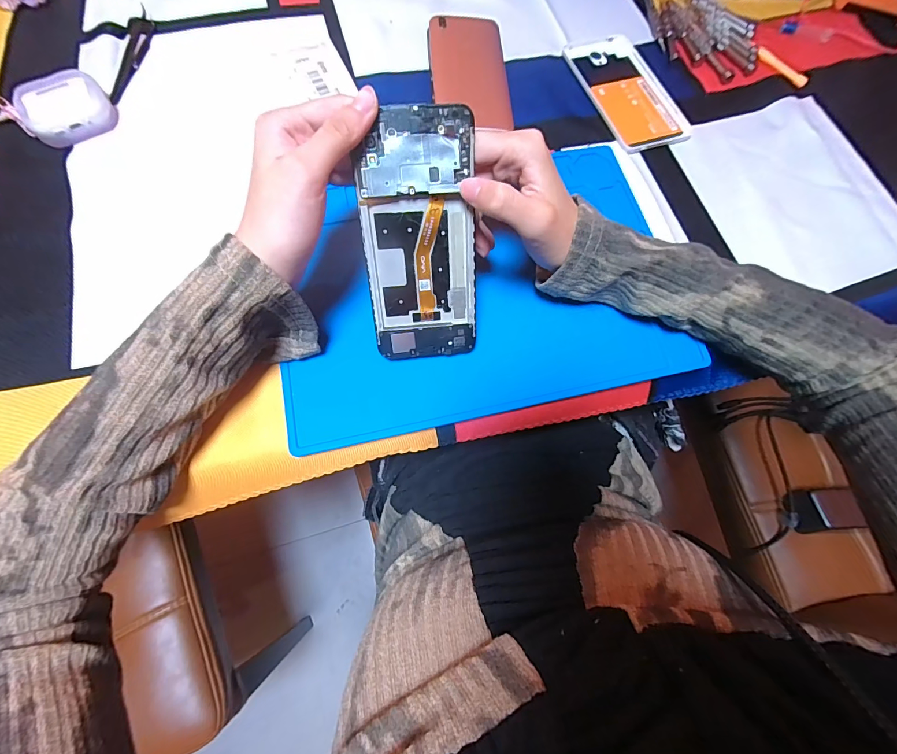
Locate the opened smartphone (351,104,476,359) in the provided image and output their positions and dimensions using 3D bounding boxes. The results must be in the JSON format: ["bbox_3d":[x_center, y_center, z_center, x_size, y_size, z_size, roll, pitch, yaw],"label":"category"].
[{"bbox_3d":[-0.018,-0.083,0.246,0.069,0.148,0.009,-2,29,-3],"label":"opened smartphone"}]

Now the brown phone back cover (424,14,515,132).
[{"bbox_3d":[0.020,-0.310,0.383,0.075,0.013,0.144,-4,72,-4],"label":"brown phone back cover"}]

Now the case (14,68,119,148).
[{"bbox_3d":[-0.331,-0.233,0.333,0.066,0.028,0.050,-35,76,-13],"label":"case"}]

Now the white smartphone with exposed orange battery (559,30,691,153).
[{"bbox_3d":[0.178,-0.295,0.389,0.080,0.006,0.157,-16,73,-8],"label":"white smartphone with exposed orange battery"}]

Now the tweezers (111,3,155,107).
[{"bbox_3d":[-0.305,-0.312,0.371,0.023,0.007,0.124,-5,72,-4],"label":"tweezers"}]

